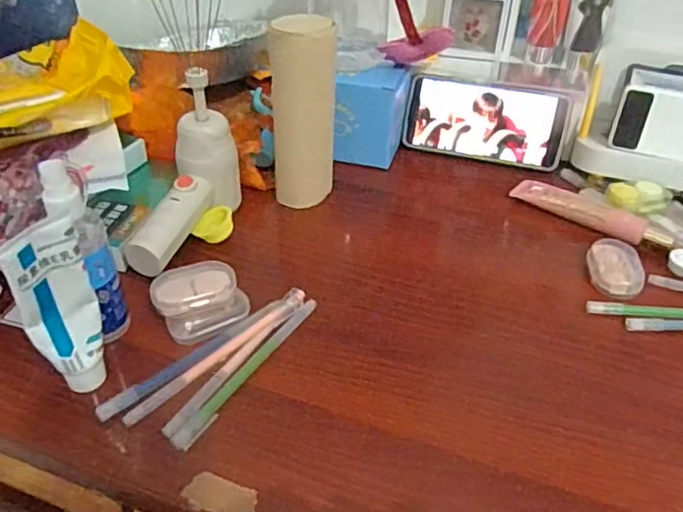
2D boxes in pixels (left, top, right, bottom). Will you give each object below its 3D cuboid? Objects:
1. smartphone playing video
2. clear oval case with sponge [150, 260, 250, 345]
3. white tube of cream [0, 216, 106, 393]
[{"bbox_3d":[0.154,-0.143,0.649,0.166,0.080,0.008,12,17,12],"label":"smartphone playing video"},{"bbox_3d":[-0.104,0.032,0.445,0.061,0.031,0.046,-18,43,-24],"label":"clear oval case with sponge"},{"bbox_3d":[-0.171,0.035,0.370,0.042,0.122,0.019,-18,43,-24],"label":"white tube of cream"}]

